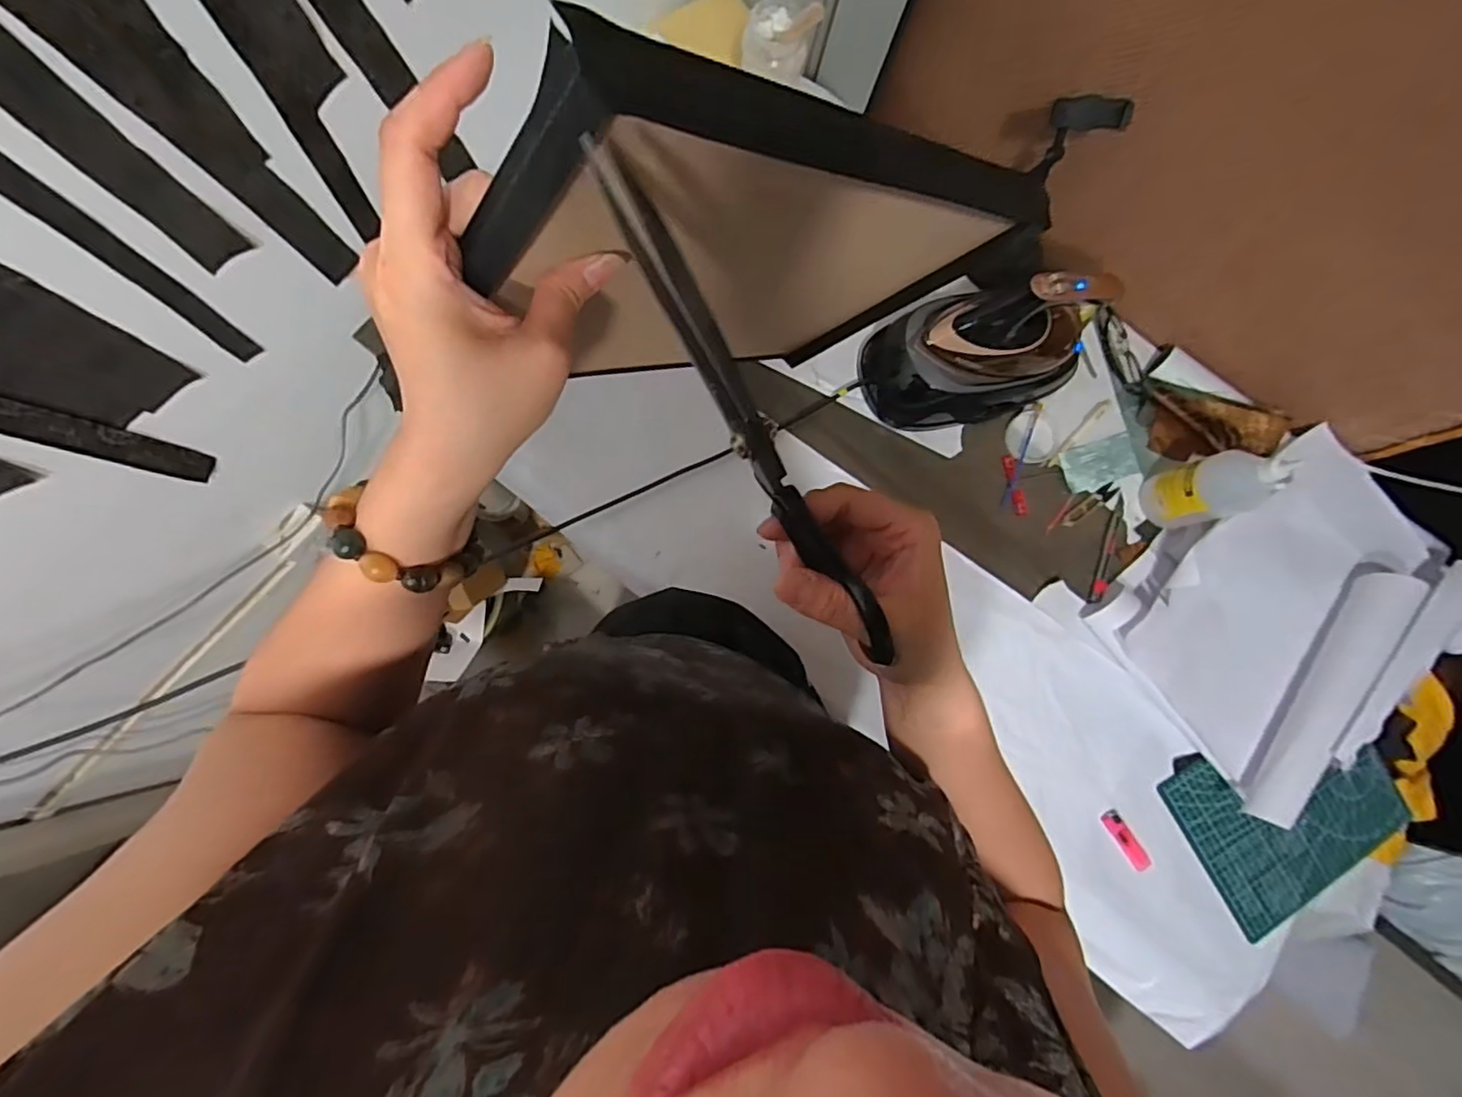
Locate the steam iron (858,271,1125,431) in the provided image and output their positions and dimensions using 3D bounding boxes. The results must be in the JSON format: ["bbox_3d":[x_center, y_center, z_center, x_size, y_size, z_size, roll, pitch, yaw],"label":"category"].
[{"bbox_3d":[0.325,-0.245,0.766,0.283,0.196,0.129,-2,82,-3],"label":"steam iron"}]

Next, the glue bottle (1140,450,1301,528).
[{"bbox_3d":[0.602,-0.075,0.772,0.060,0.166,0.076,-10,83,-4],"label":"glue bottle"}]

